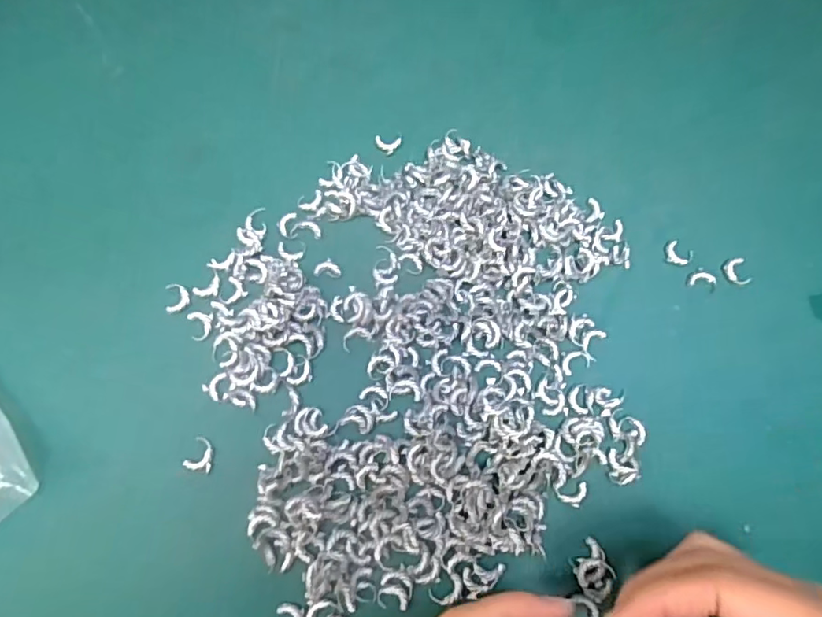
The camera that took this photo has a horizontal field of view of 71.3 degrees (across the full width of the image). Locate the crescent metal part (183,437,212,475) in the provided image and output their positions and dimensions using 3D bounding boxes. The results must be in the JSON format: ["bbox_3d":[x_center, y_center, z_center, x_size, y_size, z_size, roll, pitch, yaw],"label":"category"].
[{"bbox_3d":[-0.097,0.068,0.265,0.012,0.004,0.015,21,76,4],"label":"crescent metal part"}]

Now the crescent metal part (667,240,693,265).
[{"bbox_3d":[0.141,-0.029,0.298,0.014,0.004,0.013,0,75,-2],"label":"crescent metal part"}]

